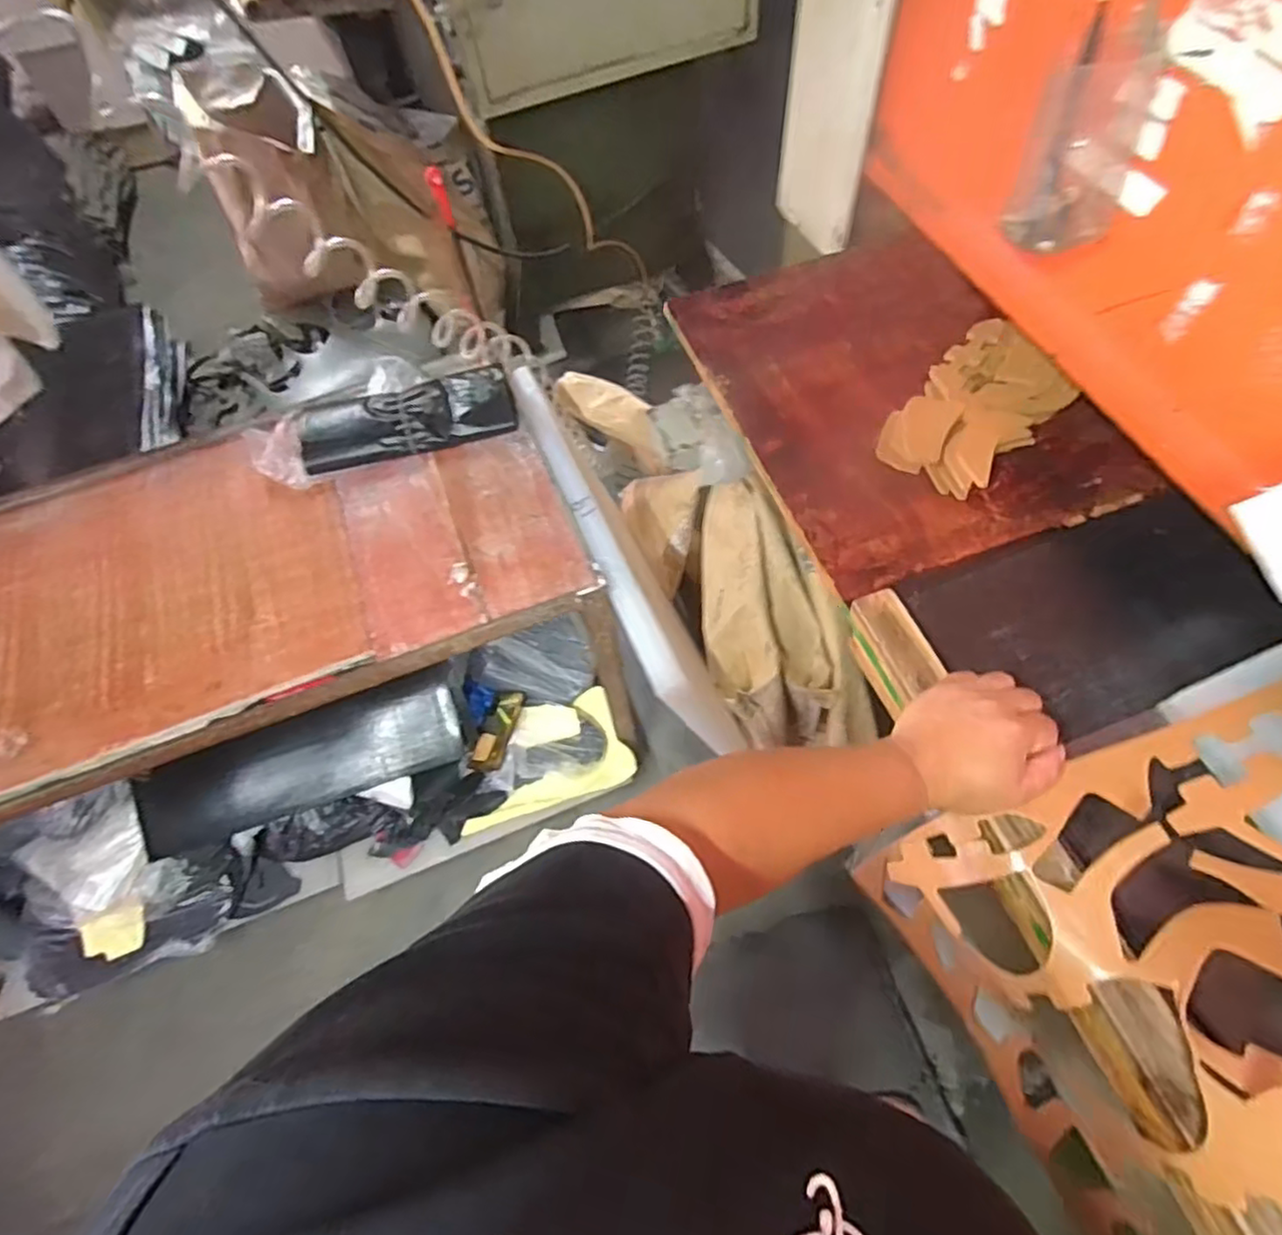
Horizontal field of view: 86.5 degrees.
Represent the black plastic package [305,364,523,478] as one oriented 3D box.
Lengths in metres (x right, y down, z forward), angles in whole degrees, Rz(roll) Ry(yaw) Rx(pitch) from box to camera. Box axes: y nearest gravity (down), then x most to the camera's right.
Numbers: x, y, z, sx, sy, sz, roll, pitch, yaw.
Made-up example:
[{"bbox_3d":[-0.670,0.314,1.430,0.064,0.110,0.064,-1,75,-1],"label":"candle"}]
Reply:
[{"bbox_3d":[-0.340,-0.289,0.993,0.305,0.049,0.124,-19,62,-11],"label":"black plastic package"}]

